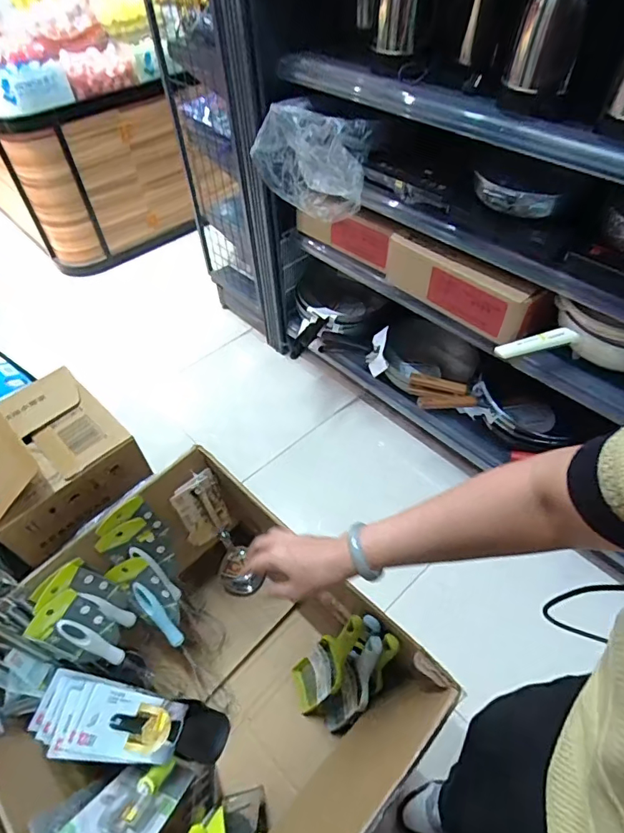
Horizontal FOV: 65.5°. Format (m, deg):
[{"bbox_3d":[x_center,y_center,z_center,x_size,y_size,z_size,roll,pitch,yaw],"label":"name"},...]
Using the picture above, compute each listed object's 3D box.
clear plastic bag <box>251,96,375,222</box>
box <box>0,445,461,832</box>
[{"bbox_3d":[-0.005,-0.659,1.254,0.293,0.235,0.084,22,54,20],"label":"clear plastic bag"},{"bbox_3d":[-0.148,0.377,0.672,0.448,0.298,0.413,32,58,27],"label":"box"}]

